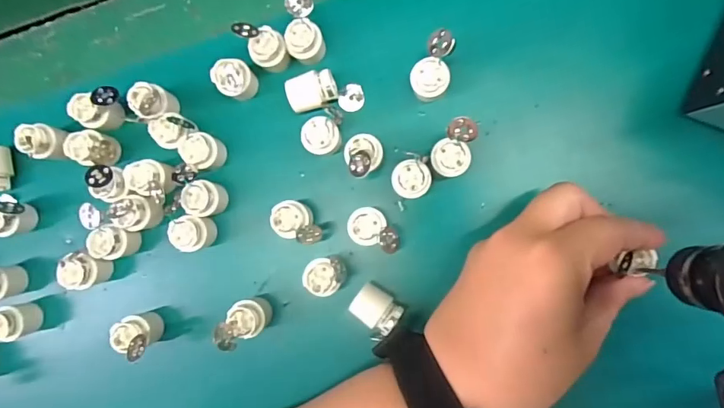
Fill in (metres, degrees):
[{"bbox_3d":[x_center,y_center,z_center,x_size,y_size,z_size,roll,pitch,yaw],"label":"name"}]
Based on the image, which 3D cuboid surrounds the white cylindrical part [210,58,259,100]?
[{"bbox_3d":[-0.076,-0.073,0.272,0.018,0.028,0.020,14,89,9],"label":"white cylindrical part"}]

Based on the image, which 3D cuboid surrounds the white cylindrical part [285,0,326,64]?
[{"bbox_3d":[-0.034,-0.101,0.264,0.020,0.033,0.032,-14,85,8],"label":"white cylindrical part"}]

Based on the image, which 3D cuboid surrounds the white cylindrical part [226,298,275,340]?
[{"bbox_3d":[-0.065,0.066,0.266,0.017,0.028,0.020,-11,86,8],"label":"white cylindrical part"}]

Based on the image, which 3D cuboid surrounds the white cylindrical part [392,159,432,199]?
[{"bbox_3d":[0.029,-0.013,0.258,0.021,0.026,0.021,0,87,9],"label":"white cylindrical part"}]

